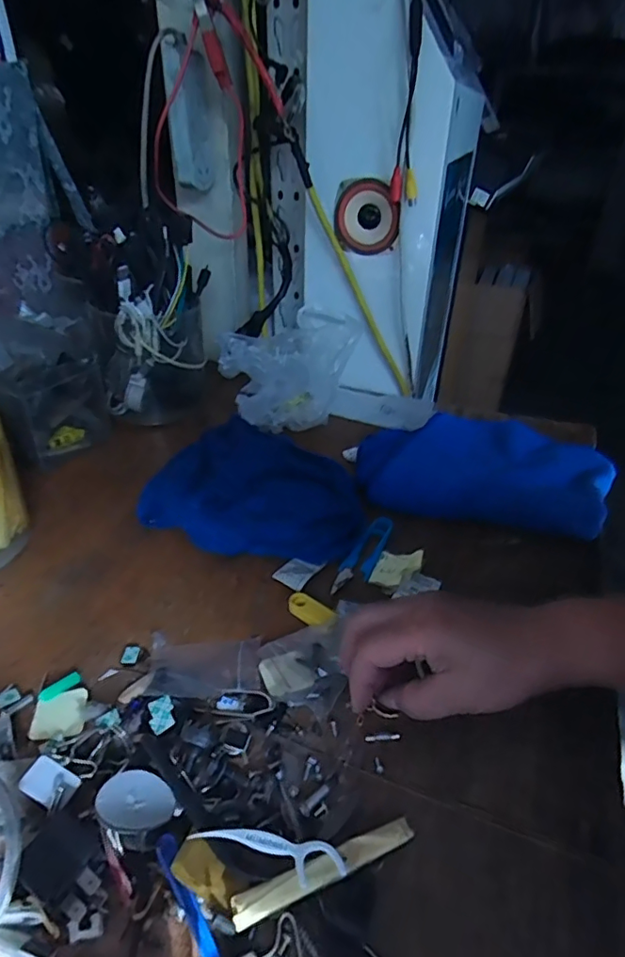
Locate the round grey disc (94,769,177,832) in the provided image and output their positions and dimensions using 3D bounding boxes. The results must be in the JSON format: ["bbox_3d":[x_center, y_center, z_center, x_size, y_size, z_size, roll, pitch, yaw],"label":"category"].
[{"bbox_3d":[-0.087,0.158,0.263,0.033,0.004,0.036,20,13,-5],"label":"round grey disc"}]

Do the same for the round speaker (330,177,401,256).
[{"bbox_3d":[0.062,-0.292,0.599,0.074,0.073,0.028,10,35,11],"label":"round speaker"}]

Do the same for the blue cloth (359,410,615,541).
[{"bbox_3d":[0.159,-0.013,0.516,0.233,0.038,0.149,11,35,13],"label":"blue cloth"}]

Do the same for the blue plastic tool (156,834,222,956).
[{"bbox_3d":[-0.048,0.197,0.232,0.009,0.013,0.082,-21,41,-29],"label":"blue plastic tool"}]

